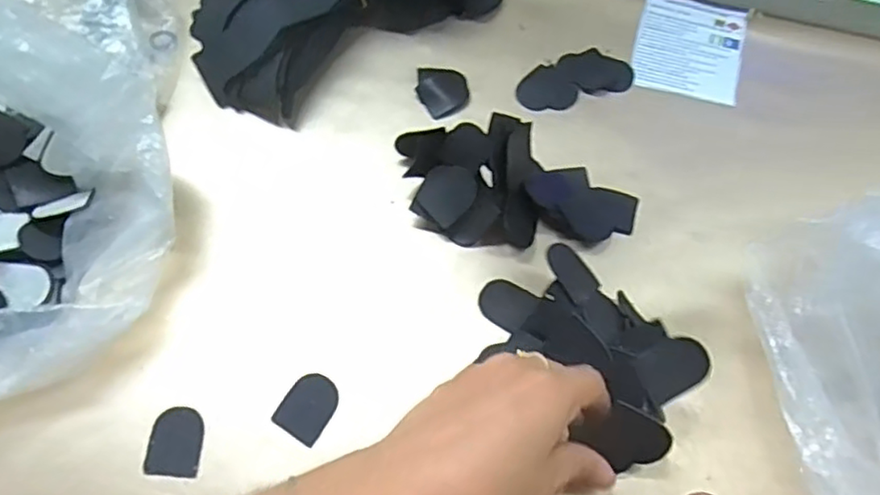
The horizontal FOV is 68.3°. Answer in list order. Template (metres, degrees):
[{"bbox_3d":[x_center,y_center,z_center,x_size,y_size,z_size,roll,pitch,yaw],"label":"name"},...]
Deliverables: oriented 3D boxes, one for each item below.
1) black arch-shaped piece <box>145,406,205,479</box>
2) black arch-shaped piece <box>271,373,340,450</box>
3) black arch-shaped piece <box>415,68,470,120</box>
[{"bbox_3d":[-0.136,0.099,0.335,0.026,0.004,0.035,3,64,1],"label":"black arch-shaped piece"},{"bbox_3d":[-0.070,0.085,0.346,0.027,0.004,0.034,29,67,13],"label":"black arch-shaped piece"},{"bbox_3d":[0.002,-0.109,0.439,0.035,0.004,0.038,-32,69,-15],"label":"black arch-shaped piece"}]

